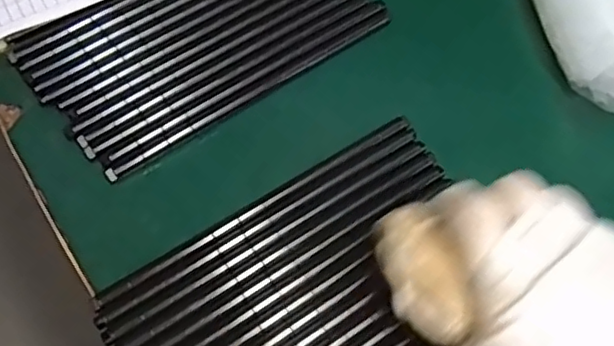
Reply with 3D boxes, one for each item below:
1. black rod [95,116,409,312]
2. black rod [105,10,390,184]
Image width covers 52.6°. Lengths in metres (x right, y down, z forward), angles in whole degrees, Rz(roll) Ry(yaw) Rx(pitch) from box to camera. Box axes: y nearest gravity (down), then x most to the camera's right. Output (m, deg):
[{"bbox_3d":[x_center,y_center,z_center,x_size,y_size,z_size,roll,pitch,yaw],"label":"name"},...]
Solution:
[{"bbox_3d":[-0.020,0.015,0.294,0.168,0.008,0.009,-32,68,-15],"label":"black rod"},{"bbox_3d":[-0.026,-0.044,0.326,0.173,0.009,0.009,-34,69,-16],"label":"black rod"}]

